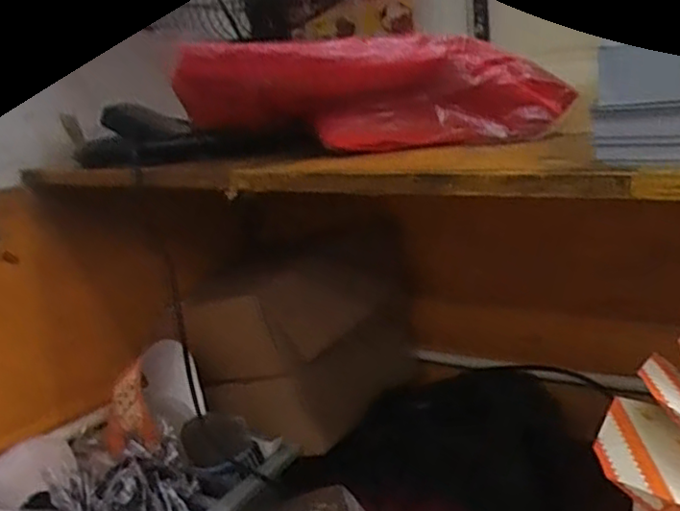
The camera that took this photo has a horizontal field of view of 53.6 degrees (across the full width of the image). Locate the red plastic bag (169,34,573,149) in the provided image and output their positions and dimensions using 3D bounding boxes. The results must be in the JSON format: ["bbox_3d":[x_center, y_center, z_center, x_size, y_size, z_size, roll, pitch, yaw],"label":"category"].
[{"bbox_3d":[0.011,-0.147,0.617,0.372,0.104,0.087,-2,14,16],"label":"red plastic bag"}]

